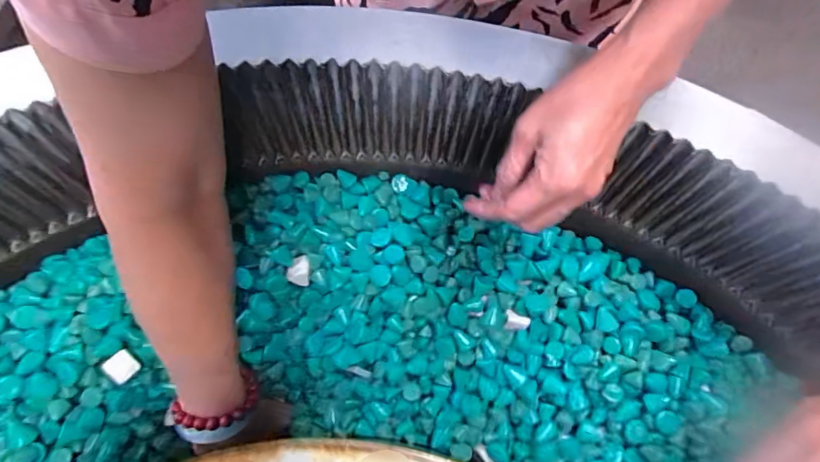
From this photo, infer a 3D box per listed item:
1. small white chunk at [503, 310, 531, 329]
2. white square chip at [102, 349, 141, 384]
[{"bbox_3d":[0.099,0.083,0.431,0.022,0.008,0.016,11,66,3],"label":"small white chunk"},{"bbox_3d":[-0.243,0.114,0.394,0.022,0.007,0.023,-47,108,-25],"label":"white square chip"}]

